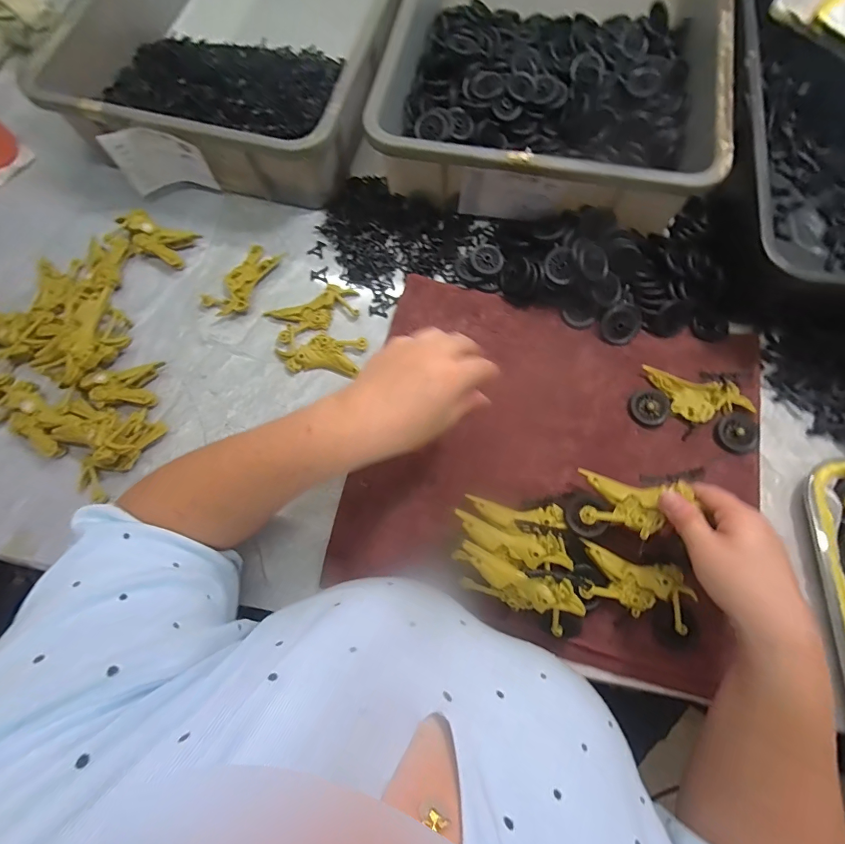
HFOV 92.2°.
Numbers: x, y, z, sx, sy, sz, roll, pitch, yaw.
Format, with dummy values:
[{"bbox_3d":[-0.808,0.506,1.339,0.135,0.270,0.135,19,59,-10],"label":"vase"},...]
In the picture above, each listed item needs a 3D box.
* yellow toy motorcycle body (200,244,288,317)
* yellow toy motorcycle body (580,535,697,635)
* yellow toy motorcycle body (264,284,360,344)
[{"bbox_3d":[-0.205,-0.164,0.470,0.048,0.014,0.100,33,78,11],"label":"yellow toy motorcycle body"},{"bbox_3d":[0.187,0.144,0.360,0.098,0.027,0.048,18,75,7],"label":"yellow toy motorcycle body"},{"bbox_3d":[-0.121,-0.124,0.455,0.098,0.011,0.046,-24,74,-5],"label":"yellow toy motorcycle body"}]

